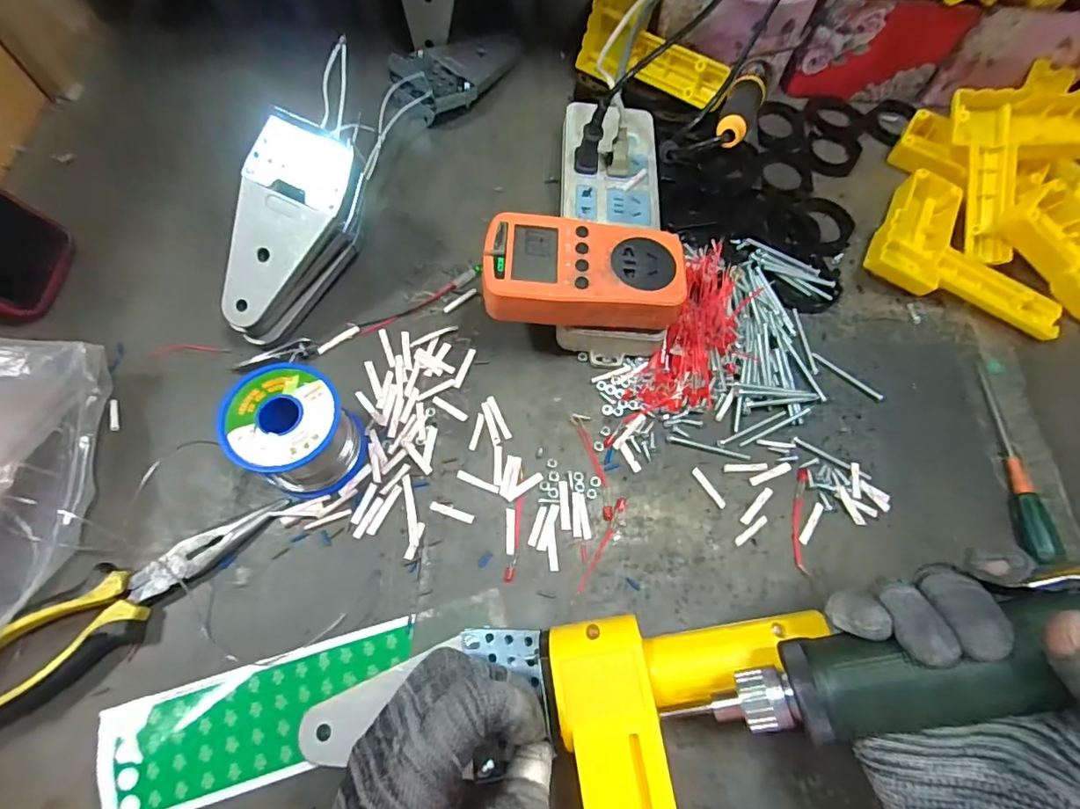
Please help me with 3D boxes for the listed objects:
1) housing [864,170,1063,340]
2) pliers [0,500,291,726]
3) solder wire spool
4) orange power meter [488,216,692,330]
[{"bbox_3d":[0.344,-0.116,0.421,0.142,0.027,0.114,30,69,11],"label":"housing"},{"bbox_3d":[-0.239,0.110,0.302,0.183,0.029,0.041,-39,73,-17],"label":"pliers"},{"bbox_3d":[-0.149,0.018,0.328,0.066,0.062,0.063,1,66,-2],"label":"solder wire spool"},{"bbox_3d":[0.029,-0.086,0.345,0.125,0.031,0.069,4,67,-1],"label":"orange power meter"}]

